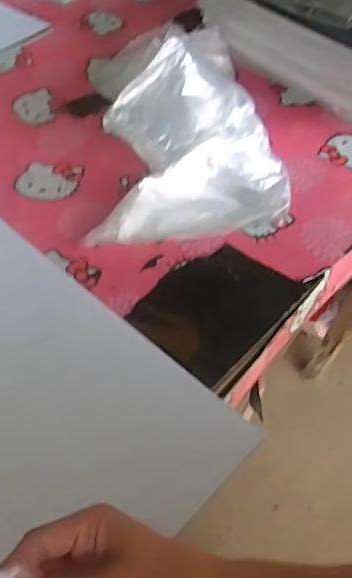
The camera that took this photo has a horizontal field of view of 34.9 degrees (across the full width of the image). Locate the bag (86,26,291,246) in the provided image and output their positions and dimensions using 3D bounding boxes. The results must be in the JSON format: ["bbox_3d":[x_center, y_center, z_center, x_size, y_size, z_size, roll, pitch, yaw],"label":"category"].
[{"bbox_3d":[0.010,-0.218,0.710,0.228,0.112,0.308,-6,53,-5],"label":"bag"}]

